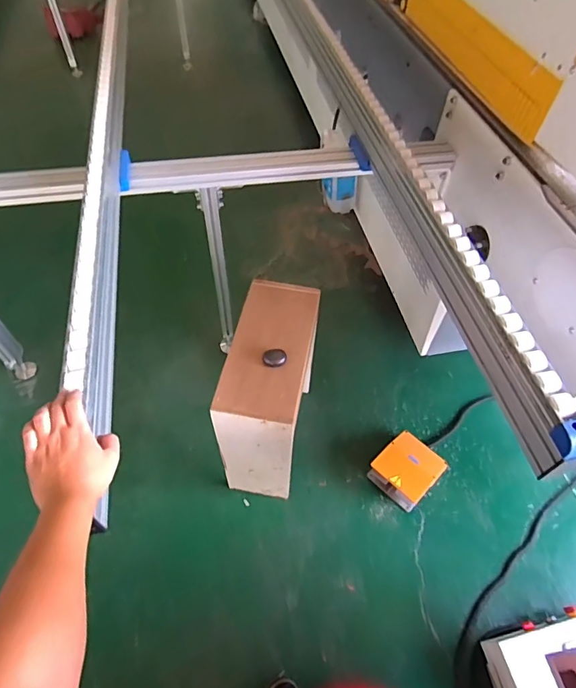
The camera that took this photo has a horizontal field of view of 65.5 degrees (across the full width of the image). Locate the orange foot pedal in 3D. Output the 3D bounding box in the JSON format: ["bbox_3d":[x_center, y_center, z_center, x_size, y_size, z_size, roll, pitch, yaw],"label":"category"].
[{"bbox_3d":[0.429,0.430,1.574,0.239,0.128,0.191,-37,63,-25],"label":"orange foot pedal"}]

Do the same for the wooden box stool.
[{"bbox_3d":[-0.050,0.159,1.406,0.212,0.562,0.452,10,54,5],"label":"wooden box stool"}]

